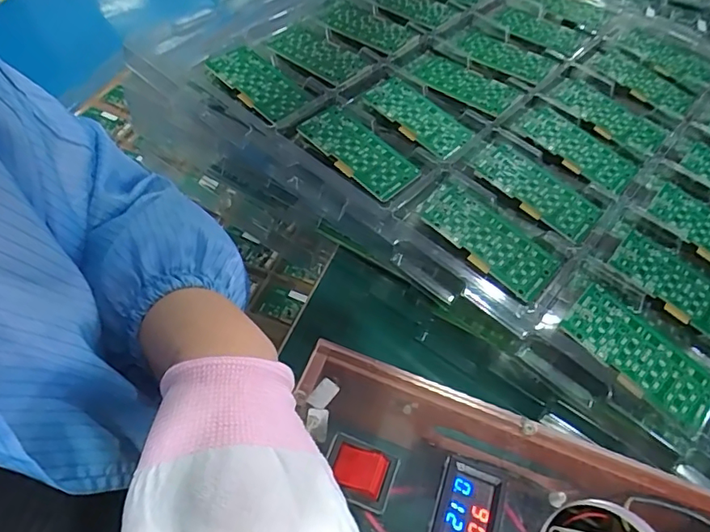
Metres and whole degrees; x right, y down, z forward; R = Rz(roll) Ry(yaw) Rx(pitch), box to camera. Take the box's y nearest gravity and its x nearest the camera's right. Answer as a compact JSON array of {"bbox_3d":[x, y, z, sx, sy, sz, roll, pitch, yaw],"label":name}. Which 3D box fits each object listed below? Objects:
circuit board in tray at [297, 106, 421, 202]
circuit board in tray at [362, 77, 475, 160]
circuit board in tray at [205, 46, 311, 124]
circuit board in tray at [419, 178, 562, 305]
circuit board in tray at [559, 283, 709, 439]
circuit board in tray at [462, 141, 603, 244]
[{"bbox_3d":[0.003,-0.092,0.398,0.092,0.008,0.049,37,58,20],"label":"circuit board in tray"},{"bbox_3d":[0.055,-0.130,0.430,0.089,0.008,0.047,38,58,21],"label":"circuit board in tray"},{"bbox_3d":[-0.083,-0.158,0.432,0.091,0.008,0.049,38,58,21],"label":"circuit board in tray"},{"bbox_3d":[0.094,-0.023,0.362,0.104,0.010,0.053,37,58,20],"label":"circuit board in tray"},{"bbox_3d":[0.176,0.055,0.316,0.093,0.010,0.048,40,59,22],"label":"circuit board in tray"},{"bbox_3d":[0.137,-0.064,0.393,0.107,0.007,0.048,37,58,20],"label":"circuit board in tray"}]

